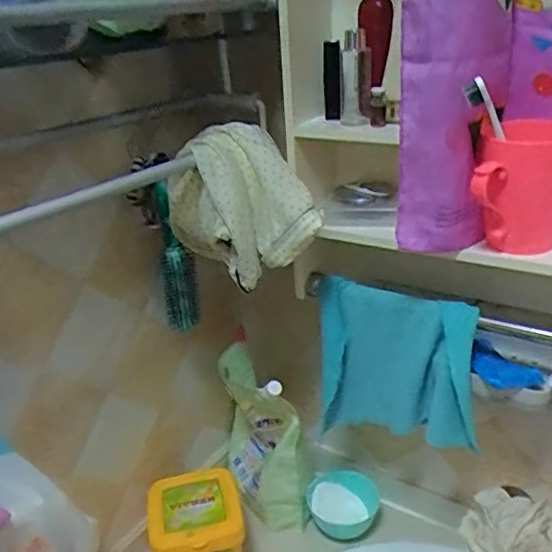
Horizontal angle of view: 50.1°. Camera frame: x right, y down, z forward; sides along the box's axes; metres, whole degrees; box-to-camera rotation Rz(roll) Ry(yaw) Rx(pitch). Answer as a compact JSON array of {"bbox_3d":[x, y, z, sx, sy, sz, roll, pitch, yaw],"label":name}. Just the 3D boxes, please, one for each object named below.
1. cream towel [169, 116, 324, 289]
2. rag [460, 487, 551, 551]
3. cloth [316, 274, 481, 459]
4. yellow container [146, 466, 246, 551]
[{"bbox_3d":[-0.036,-0.070,0.620,0.130,0.145,0.117,-13,26,-17],"label":"cream towel"},{"bbox_3d":[0.255,0.278,0.633,0.100,0.058,0.082,11,29,31],"label":"rag"},{"bbox_3d":[0.133,0.110,0.671,0.190,0.177,0.048,14,31,35],"label":"cloth"},{"bbox_3d":[-0.104,0.341,0.784,0.114,0.113,0.110,-11,25,-12],"label":"yellow container"}]

